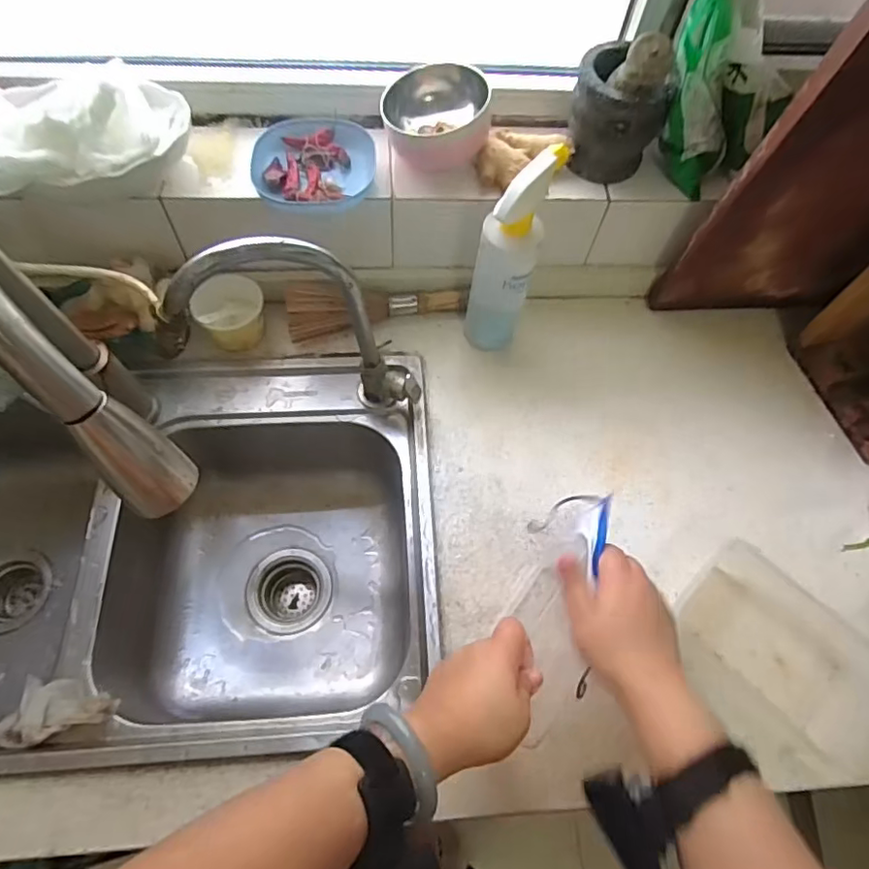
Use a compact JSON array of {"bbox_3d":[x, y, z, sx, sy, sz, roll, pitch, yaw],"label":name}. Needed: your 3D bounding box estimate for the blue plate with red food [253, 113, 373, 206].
[{"bbox_3d":[-0.133,-0.306,0.639,0.130,0.026,0.123,1,62,-2],"label":"blue plate with red food"}]

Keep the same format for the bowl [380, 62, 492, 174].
[{"bbox_3d":[0.001,-0.351,0.626,0.113,0.069,0.113,1,62,-2],"label":"bowl"}]

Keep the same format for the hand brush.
[{"bbox_3d":[-0.071,-0.167,0.721,0.223,0.071,0.032,-9,26,-14],"label":"hand brush"}]

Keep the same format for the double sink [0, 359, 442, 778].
[{"bbox_3d":[-0.399,0.162,0.688,0.772,0.224,0.423,0,62,-3],"label":"double sink"}]

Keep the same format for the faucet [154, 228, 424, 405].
[{"bbox_3d":[-0.132,-0.087,0.568,0.229,0.273,0.047,-6,62,-6],"label":"faucet"}]

